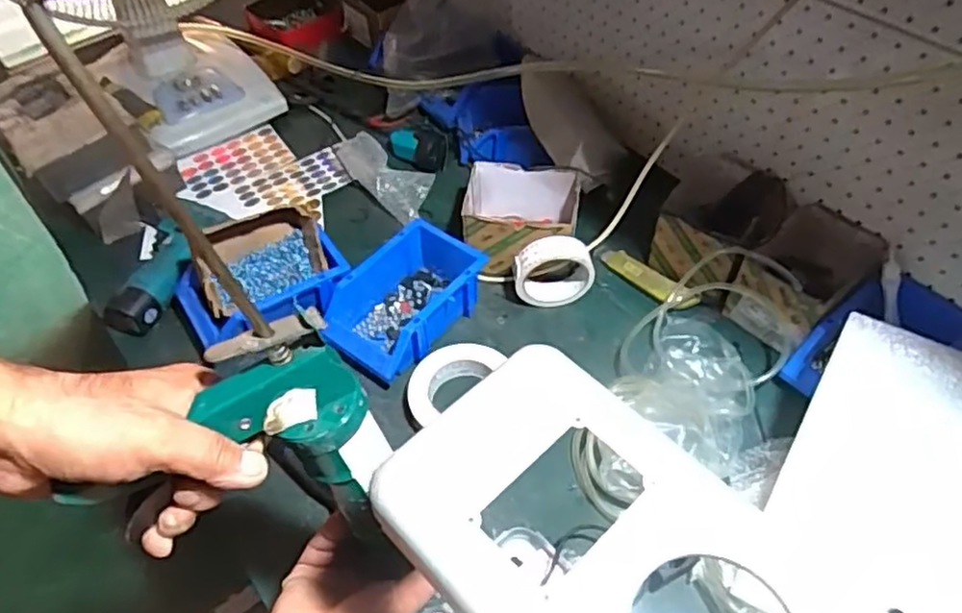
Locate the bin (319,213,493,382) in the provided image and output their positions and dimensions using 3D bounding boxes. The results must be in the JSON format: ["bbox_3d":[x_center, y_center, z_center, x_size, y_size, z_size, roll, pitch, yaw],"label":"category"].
[{"bbox_3d":[-0.091,-0.008,0.799,0.120,0.076,0.182,31,57,25],"label":"bin"}]

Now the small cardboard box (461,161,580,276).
[{"bbox_3d":[0.051,-0.108,0.855,0.140,0.081,0.121,7,50,7],"label":"small cardboard box"}]

